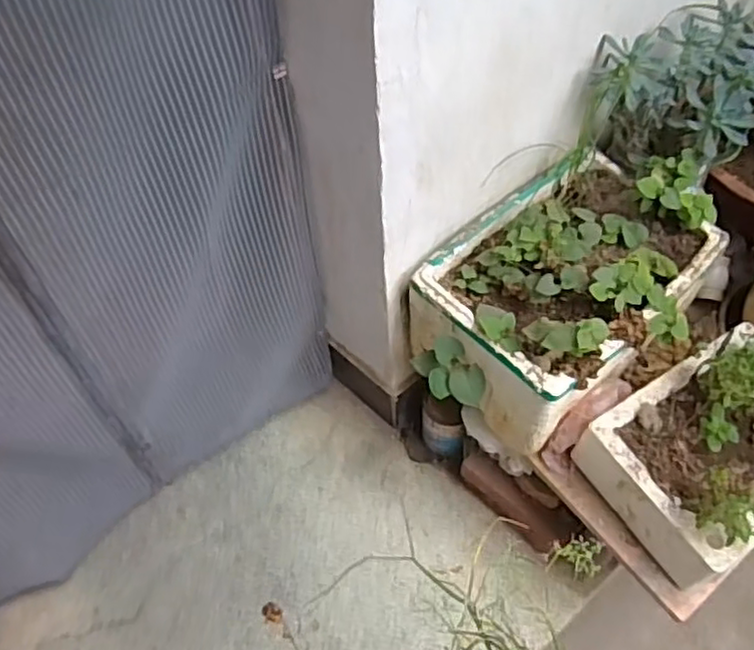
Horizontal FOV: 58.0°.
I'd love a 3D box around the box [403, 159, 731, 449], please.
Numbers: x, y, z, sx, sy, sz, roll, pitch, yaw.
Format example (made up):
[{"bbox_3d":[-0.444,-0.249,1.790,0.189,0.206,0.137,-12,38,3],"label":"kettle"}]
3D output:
[{"bbox_3d":[0.312,-0.061,1.122,0.513,0.248,0.331,-33,61,-22],"label":"box"}]

